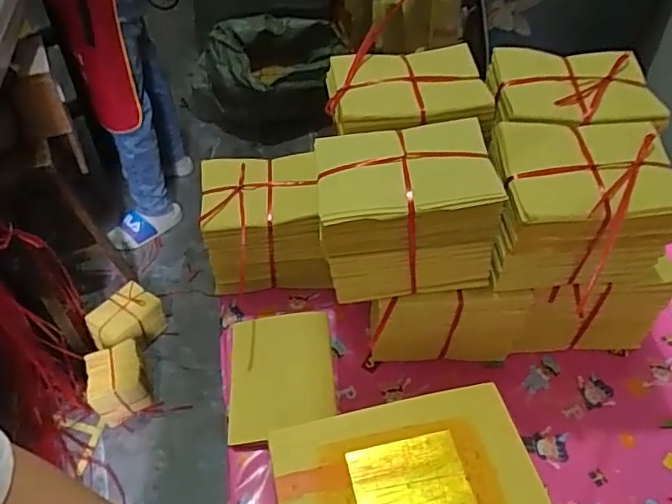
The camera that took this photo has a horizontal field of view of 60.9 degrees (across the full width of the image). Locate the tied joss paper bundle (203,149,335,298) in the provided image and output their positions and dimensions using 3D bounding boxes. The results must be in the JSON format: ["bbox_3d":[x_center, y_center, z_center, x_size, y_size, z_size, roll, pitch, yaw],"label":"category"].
[{"bbox_3d":[-0.082,-0.031,0.734,0.161,0.135,0.118,-2,49,-2],"label":"tied joss paper bundle"}]

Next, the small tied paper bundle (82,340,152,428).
[{"bbox_3d":[-0.541,0.330,1.432,0.140,0.163,0.129,-19,52,-16],"label":"small tied paper bundle"}]

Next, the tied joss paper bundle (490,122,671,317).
[{"bbox_3d":[0.232,-0.041,0.578,0.166,0.137,0.115,-5,49,-5],"label":"tied joss paper bundle"}]

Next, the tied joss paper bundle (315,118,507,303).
[{"bbox_3d":[0.065,-0.043,0.570,0.164,0.135,0.113,-3,49,-3],"label":"tied joss paper bundle"}]

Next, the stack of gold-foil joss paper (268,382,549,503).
[{"bbox_3d":[0.066,0.239,0.536,0.229,0.088,0.169,-10,50,-9],"label":"stack of gold-foil joss paper"}]

